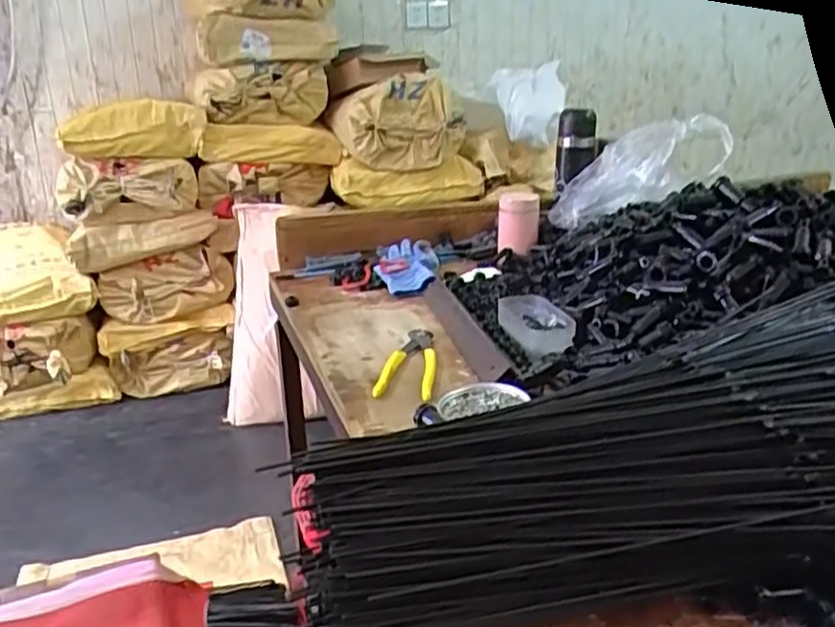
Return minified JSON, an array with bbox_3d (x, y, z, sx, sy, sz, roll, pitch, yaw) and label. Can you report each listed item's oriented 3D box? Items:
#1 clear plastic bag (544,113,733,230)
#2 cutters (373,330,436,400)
[{"bbox_3d":[0.333,-0.215,1.123,0.287,0.108,0.054,-27,11,30],"label":"clear plastic bag"},{"bbox_3d":[-0.008,0.057,0.821,0.060,0.015,0.152,2,21,7],"label":"cutters"}]

